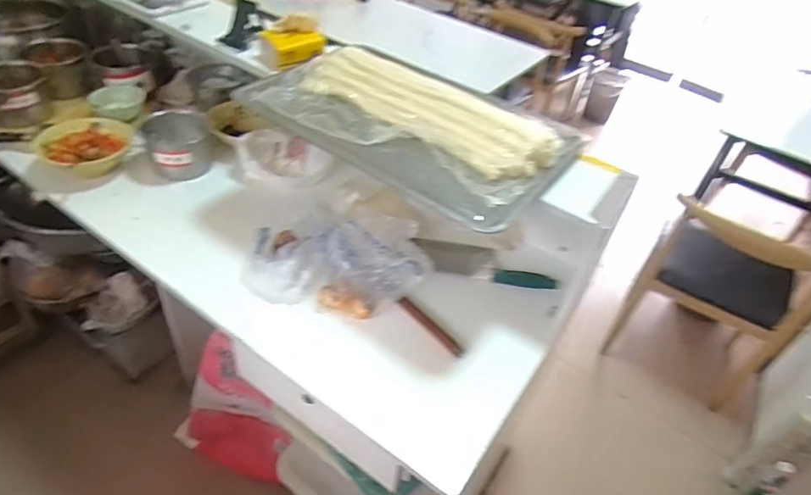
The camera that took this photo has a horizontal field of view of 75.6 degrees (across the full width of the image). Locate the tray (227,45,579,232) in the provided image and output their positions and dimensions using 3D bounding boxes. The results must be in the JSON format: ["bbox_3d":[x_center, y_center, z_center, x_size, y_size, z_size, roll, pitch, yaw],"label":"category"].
[{"bbox_3d":[-0.001,-0.226,0.934,0.546,0.052,0.286,30,63,20],"label":"tray"}]

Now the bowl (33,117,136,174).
[{"bbox_3d":[-0.681,-0.216,1.122,0.185,0.067,0.172,-15,43,-26],"label":"bowl"}]

